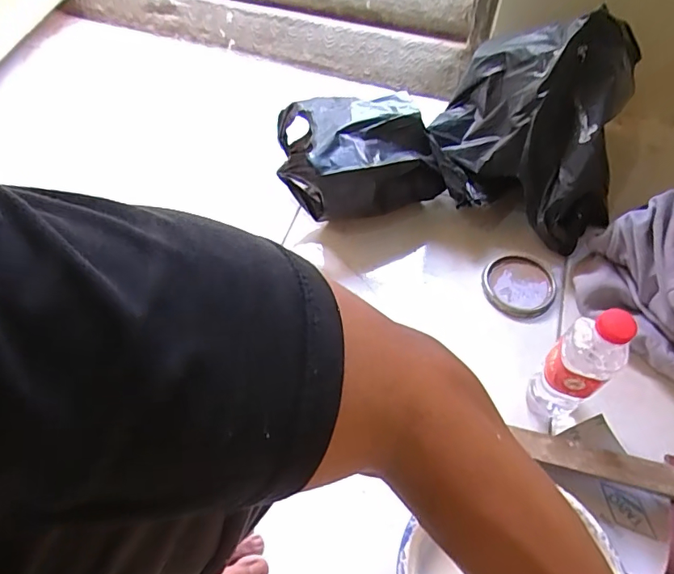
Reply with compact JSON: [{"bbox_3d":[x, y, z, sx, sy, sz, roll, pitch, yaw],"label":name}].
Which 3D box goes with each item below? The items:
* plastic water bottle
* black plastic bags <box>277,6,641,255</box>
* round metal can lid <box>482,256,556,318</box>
[{"bbox_3d":[0.252,0.086,0.516,0.057,0.185,0.056,-1,57,1],"label":"plastic water bottle"},{"bbox_3d":[0.164,-0.238,0.692,0.459,0.194,0.266,7,58,6],"label":"black plastic bags"},{"bbox_3d":[0.254,-0.003,0.687,0.094,0.014,0.090,-1,57,1],"label":"round metal can lid"}]

